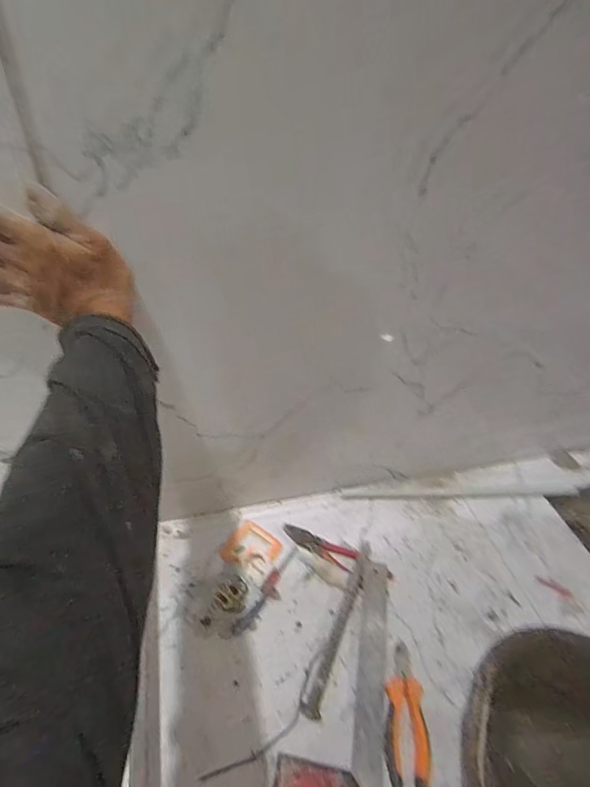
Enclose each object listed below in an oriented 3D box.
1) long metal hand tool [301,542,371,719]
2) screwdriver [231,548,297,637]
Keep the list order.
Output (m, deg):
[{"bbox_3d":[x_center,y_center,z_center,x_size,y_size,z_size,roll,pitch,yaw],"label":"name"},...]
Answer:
[{"bbox_3d":[0.072,0.334,0.614,0.026,0.018,0.255,20,43,14],"label":"long metal hand tool"},{"bbox_3d":[-0.037,0.302,0.634,0.027,0.022,0.154,28,46,21],"label":"screwdriver"}]

